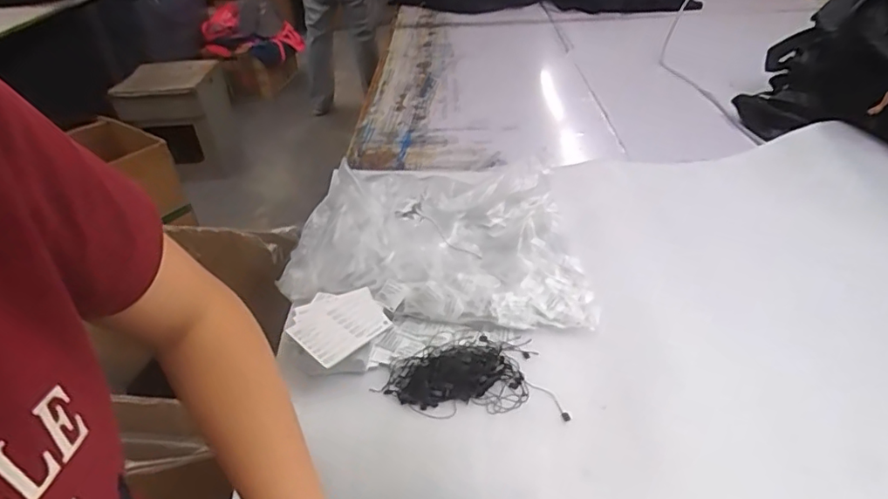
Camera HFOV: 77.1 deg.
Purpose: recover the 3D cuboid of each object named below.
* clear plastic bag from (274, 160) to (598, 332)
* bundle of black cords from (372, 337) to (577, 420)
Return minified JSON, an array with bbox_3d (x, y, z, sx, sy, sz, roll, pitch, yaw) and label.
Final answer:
[{"bbox_3d":[-0.008,-0.032,0.893,0.466,0.085,0.367,3,36,10],"label":"clear plastic bag"},{"bbox_3d":[0.033,0.153,0.690,0.208,0.019,0.122,-2,36,4],"label":"bundle of black cords"}]

